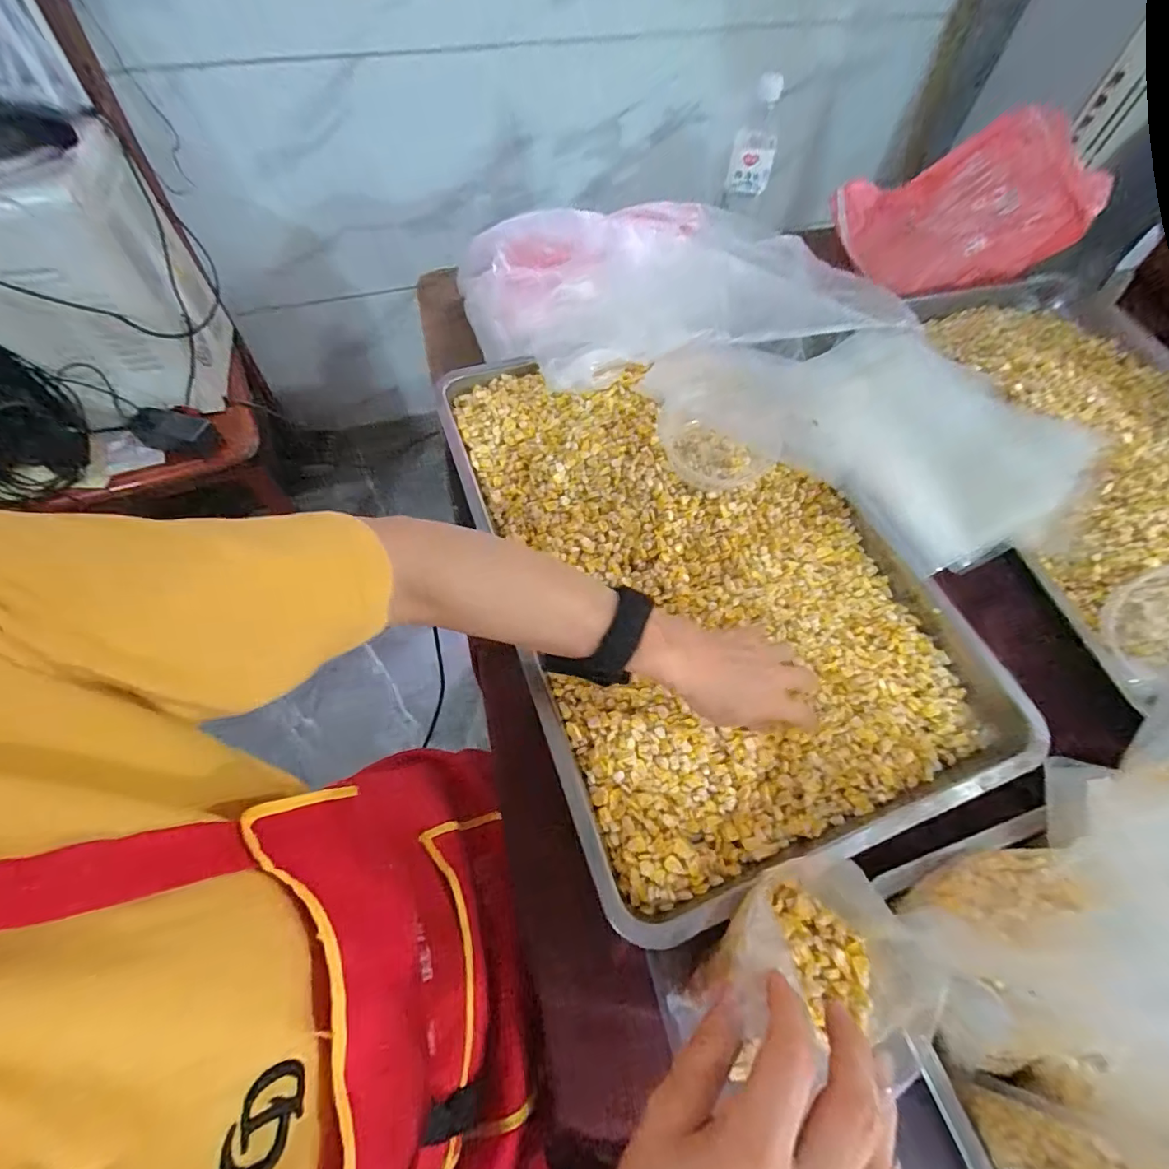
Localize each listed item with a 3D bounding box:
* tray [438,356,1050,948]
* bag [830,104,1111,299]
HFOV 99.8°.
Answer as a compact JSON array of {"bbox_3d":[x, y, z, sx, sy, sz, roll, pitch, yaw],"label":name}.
[{"bbox_3d":[0.109,-0.043,0.486,0.389,0.044,0.565,-19,67,-10],"label":"tray"},{"bbox_3d":[0.518,-0.544,0.695,0.272,0.128,0.235,-13,63,-9],"label":"bag"}]

